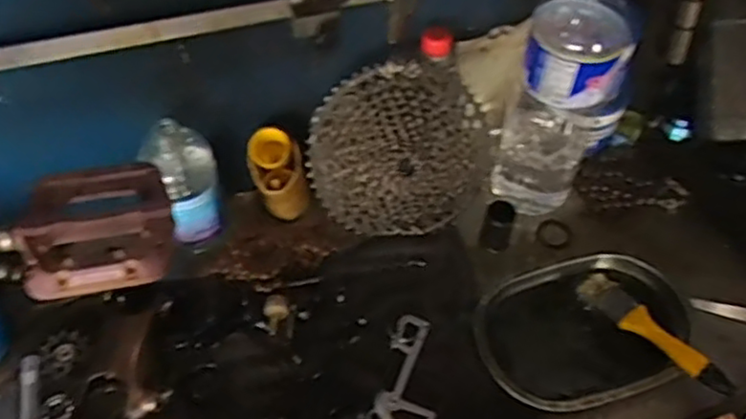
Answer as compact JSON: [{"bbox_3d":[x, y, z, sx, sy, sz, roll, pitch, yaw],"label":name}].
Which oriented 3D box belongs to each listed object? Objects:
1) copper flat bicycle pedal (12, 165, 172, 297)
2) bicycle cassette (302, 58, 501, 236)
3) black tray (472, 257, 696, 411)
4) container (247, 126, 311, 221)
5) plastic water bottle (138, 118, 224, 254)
[{"bbox_3d":[-0.184,0.011,0.454,0.092,0.026,0.106,-12,53,-9],"label":"copper flat bicycle pedal"},{"bbox_3d":[0.033,-0.056,0.719,0.200,0.190,0.050,-3,21,-4],"label":"bicycle cassette"},{"bbox_3d":[0.218,0.119,0.682,0.222,0.027,0.152,-15,54,-11],"label":"black tray"},{"bbox_3d":[-0.104,-0.039,0.750,0.060,0.094,0.068,-13,54,-9],"label":"container"},{"bbox_3d":[-0.194,-0.027,0.700,0.063,0.148,0.067,-8,53,-6],"label":"plastic water bottle"}]

